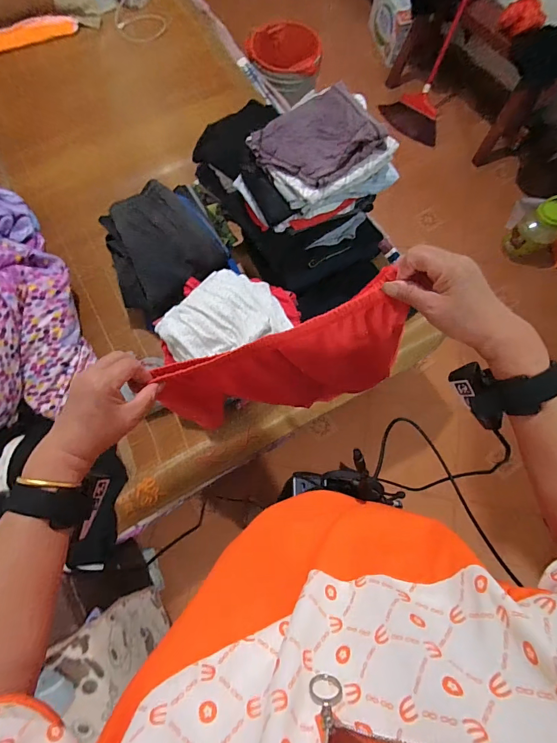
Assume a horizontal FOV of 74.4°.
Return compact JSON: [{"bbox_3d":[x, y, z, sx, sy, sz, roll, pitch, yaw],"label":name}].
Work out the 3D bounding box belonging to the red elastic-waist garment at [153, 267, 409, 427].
[{"bbox_3d":[0.004,0.003,0.474,0.303,0.215,0.075,-19,74,-7],"label":"red elastic-waist garment"}]

